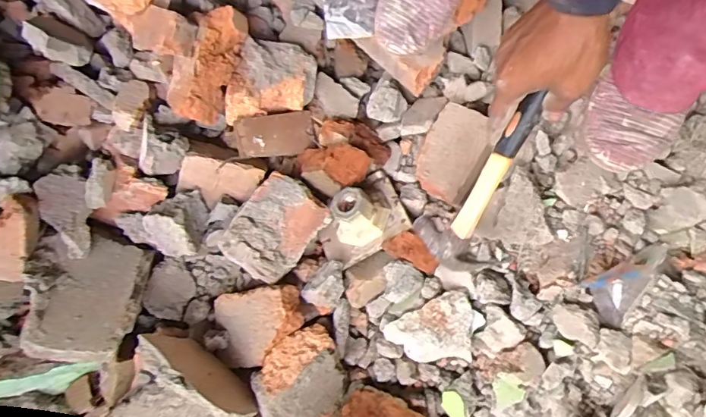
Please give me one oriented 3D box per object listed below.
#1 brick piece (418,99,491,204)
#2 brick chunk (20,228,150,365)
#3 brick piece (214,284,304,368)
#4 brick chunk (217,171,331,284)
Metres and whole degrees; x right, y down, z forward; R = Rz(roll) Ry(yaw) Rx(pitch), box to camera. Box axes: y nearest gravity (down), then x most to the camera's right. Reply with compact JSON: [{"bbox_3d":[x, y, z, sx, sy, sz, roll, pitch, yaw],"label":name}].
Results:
[{"bbox_3d":[0.141,-0.073,0.647,0.088,0.048,0.130,22,81,29],"label":"brick piece"},{"bbox_3d":[-0.341,0.105,0.609,0.134,0.033,0.173,4,55,-25],"label":"brick chunk"},{"bbox_3d":[-0.132,0.161,0.643,0.122,0.047,0.100,-9,76,0],"label":"brick piece"},{"bbox_3d":[-0.111,0.027,0.659,0.103,0.033,0.139,38,80,10],"label":"brick chunk"}]

